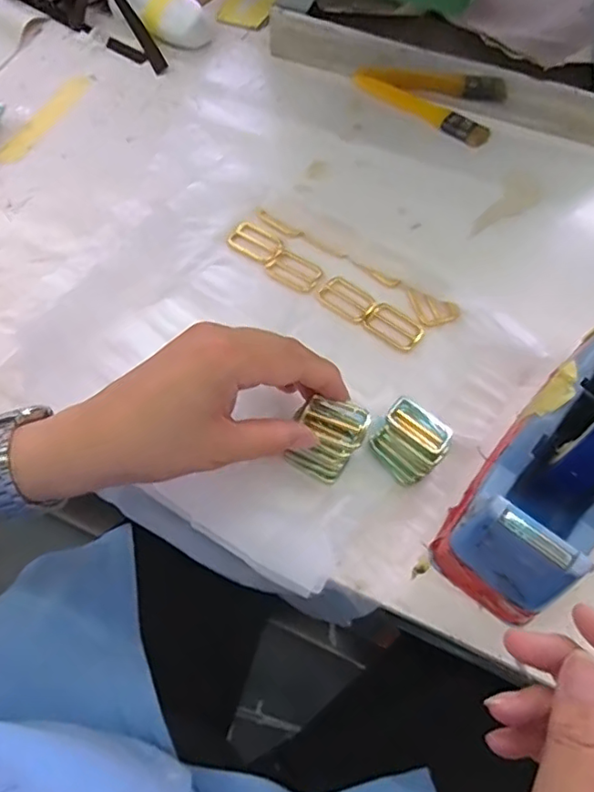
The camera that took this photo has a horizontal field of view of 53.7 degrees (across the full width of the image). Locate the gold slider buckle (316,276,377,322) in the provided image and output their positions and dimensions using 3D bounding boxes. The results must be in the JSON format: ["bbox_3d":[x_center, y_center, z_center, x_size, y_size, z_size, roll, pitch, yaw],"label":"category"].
[{"bbox_3d":[0.041,-0.079,0.476,0.044,0.004,0.030,37,68,17],"label":"gold slider buckle"}]

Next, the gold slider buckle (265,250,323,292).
[{"bbox_3d":[-0.002,-0.106,0.490,0.046,0.004,0.030,31,66,14],"label":"gold slider buckle"}]

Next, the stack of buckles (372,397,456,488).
[{"bbox_3d":[0.079,0.031,0.403,0.043,0.030,0.047,-37,69,-18],"label":"stack of buckles"}]

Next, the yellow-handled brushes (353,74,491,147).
[{"bbox_3d":[0.122,-0.290,0.585,0.153,0.010,0.030,34,67,16],"label":"yellow-handled brushes"}]

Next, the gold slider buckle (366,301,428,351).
[{"bbox_3d":[0.078,-0.055,0.465,0.047,0.004,0.028,39,68,18],"label":"gold slider buckle"}]

